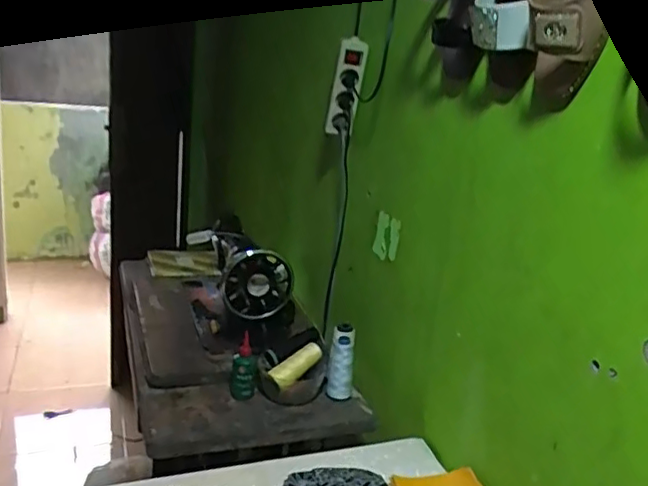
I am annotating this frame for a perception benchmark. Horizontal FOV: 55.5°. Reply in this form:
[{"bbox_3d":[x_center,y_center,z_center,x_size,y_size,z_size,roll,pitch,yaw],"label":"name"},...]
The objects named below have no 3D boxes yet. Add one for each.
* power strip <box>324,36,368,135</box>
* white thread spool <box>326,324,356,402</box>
[{"bbox_3d":[0.040,-0.276,1.111,0.057,0.183,0.036,-3,41,-17],"label":"power strip"},{"bbox_3d":[0.032,0.219,1.117,0.046,0.125,0.041,6,16,2],"label":"white thread spool"}]

